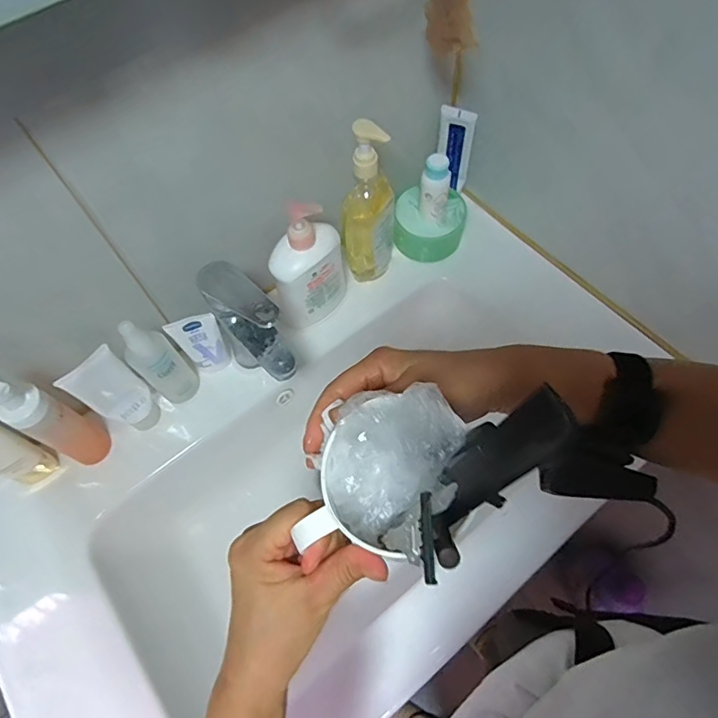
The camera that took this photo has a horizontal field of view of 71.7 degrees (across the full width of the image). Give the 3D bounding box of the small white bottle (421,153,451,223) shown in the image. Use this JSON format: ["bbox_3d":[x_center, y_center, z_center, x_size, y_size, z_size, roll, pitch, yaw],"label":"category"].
[{"bbox_3d":[0.099,-0.220,0.639,0.039,0.097,0.033,8,62,6],"label":"small white bottle"}]

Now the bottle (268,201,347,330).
[{"bbox_3d":[-0.059,-0.111,0.602,0.092,0.177,0.050,-22,63,-10],"label":"bottle"}]

